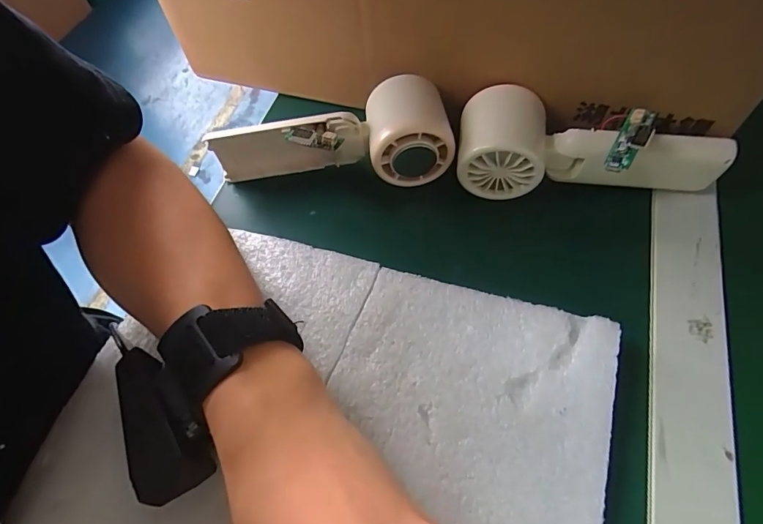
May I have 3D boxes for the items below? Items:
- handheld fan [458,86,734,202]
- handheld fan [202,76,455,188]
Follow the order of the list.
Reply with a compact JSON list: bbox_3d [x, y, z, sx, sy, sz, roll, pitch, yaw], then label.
[{"bbox_3d":[0.133,-0.074,0.282,0.167,0.056,0.053,8,61,5],"label":"handheld fan"},{"bbox_3d":[-0.036,-0.088,0.296,0.164,0.050,0.054,-4,61,-2],"label":"handheld fan"}]

